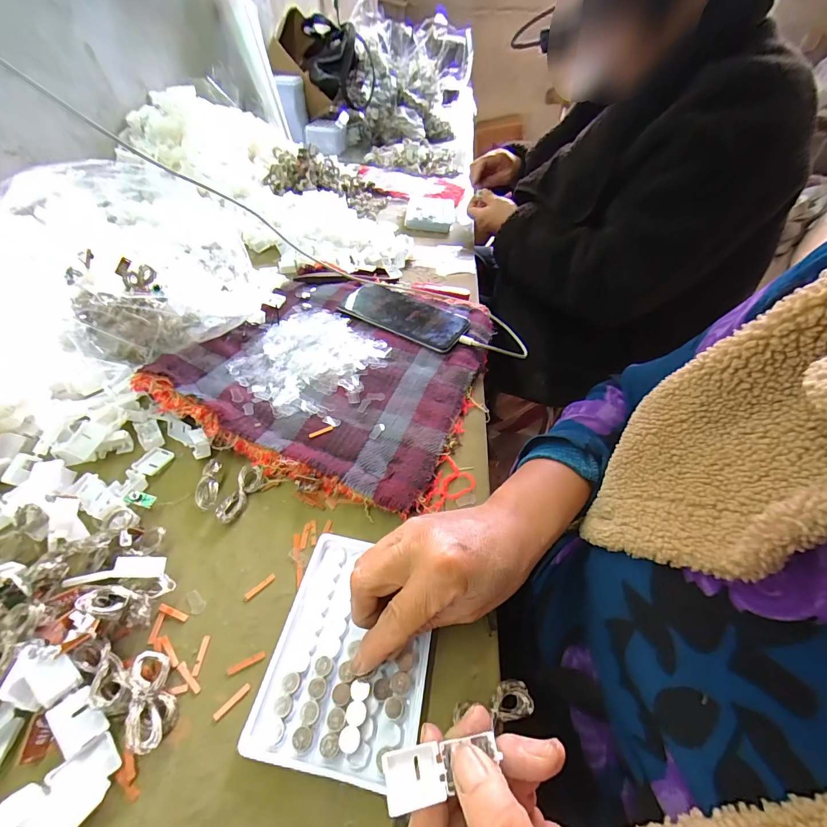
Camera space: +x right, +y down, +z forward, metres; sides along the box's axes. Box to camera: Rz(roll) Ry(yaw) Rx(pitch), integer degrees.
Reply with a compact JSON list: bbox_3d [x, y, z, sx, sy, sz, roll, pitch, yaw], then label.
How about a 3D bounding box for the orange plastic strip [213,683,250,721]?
[{"bbox_3d":[-0.106,0.167,0.226,0.004,0.004,0.022,35,53,24],"label":"orange plastic strip"}]

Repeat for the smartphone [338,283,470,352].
[{"bbox_3d":[-0.010,-0.128,0.492,0.159,0.009,0.082,29,51,20],"label":"smartphone"}]

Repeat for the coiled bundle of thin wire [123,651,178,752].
[{"bbox_3d":[-0.148,0.161,0.219,0.019,0.018,0.049,-16,51,-20],"label":"coiled bundle of thin wire"}]

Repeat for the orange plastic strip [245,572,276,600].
[{"bbox_3d":[-0.108,0.121,0.272,0.023,0.004,0.005,-34,59,-31],"label":"orange plastic strip"}]

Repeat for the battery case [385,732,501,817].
[{"bbox_3d":[0.012,0.152,0.168,0.052,0.011,0.020,2,44,-28],"label":"battery case"}]

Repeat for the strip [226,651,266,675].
[{"bbox_3d":[-0.103,0.154,0.240,0.022,0.004,0.004,-17,51,-21],"label":"strip"}]

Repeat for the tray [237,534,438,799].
[{"bbox_3d":[-0.038,0.146,0.248,0.095,0.012,0.128,10,47,3],"label":"tray"}]

